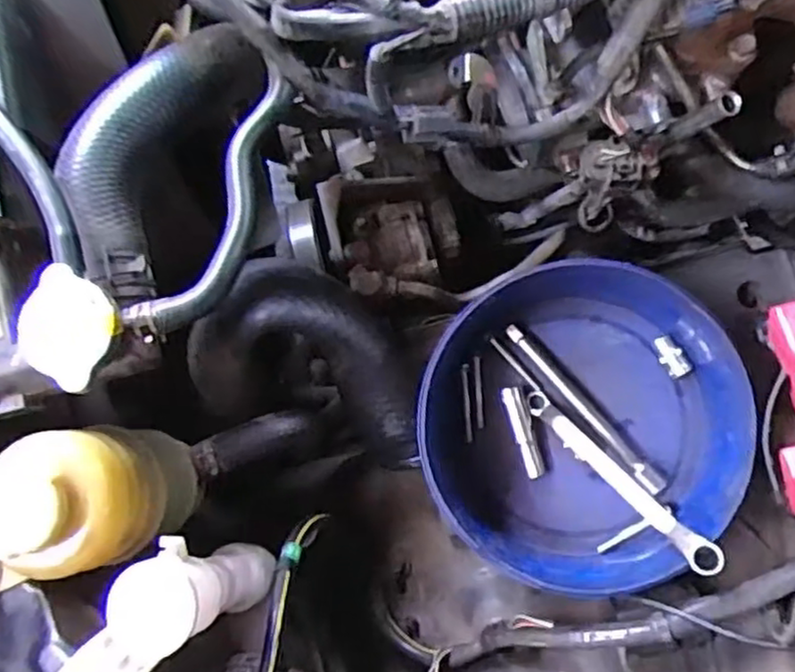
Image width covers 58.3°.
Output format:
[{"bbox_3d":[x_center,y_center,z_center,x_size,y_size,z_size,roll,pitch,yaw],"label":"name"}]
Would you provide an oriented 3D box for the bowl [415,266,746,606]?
[{"bbox_3d":[0.121,0.053,0.472,0.194,0.091,0.199,-1,84,7],"label":"bowl"}]

